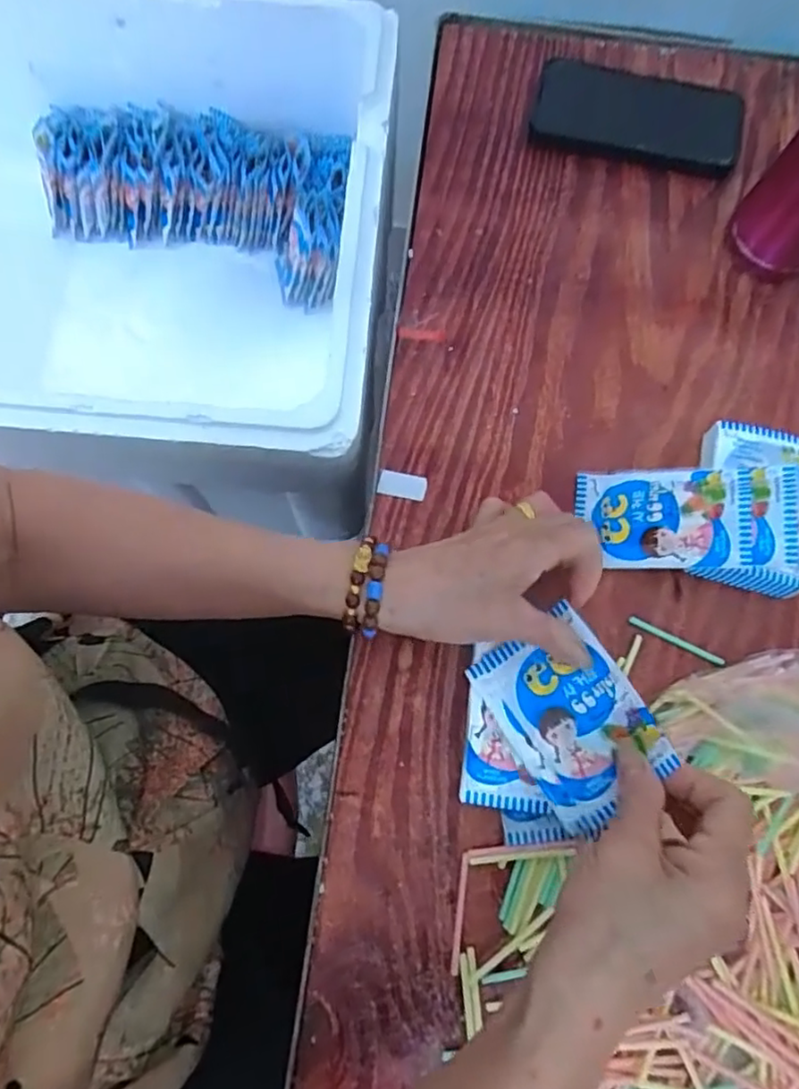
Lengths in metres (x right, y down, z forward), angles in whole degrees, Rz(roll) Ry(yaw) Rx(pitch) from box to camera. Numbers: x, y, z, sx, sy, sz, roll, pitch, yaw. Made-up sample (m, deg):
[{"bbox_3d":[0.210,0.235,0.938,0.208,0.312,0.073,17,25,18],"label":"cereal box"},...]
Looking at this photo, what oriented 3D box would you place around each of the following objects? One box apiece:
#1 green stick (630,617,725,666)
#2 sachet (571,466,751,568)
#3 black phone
[{"bbox_3d":[0.179,0.062,0.399,0.063,0.004,0.006,26,76,7],"label":"green stick"},{"bbox_3d":[0.168,-0.018,0.398,0.102,0.010,0.066,-3,74,26],"label":"sachet"},{"bbox_3d":[0.193,-0.347,0.501,0.163,0.013,0.086,13,75,4],"label":"black phone"}]

